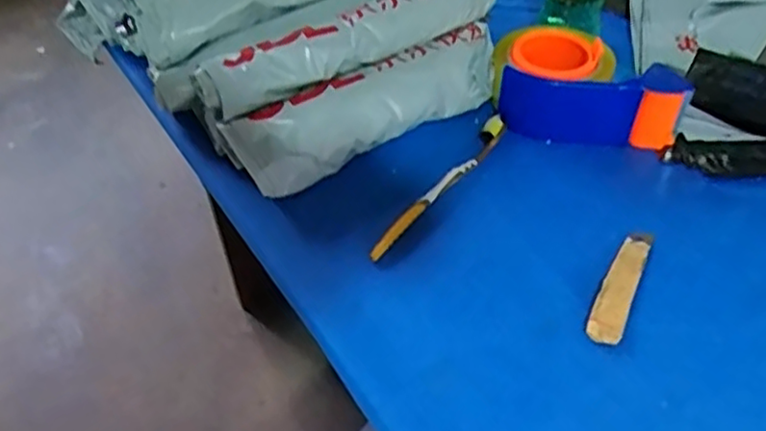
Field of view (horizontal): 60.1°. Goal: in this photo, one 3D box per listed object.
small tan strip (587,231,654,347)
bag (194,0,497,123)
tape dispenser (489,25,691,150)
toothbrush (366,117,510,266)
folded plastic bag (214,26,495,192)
[{"bbox_3d":[0.167,0.046,0.463,0.022,0.005,0.107,21,53,19],"label":"small tan strip"},{"bbox_3d":[-0.023,-0.150,0.553,0.268,0.037,0.048,-25,52,-22],"label":"bag"},{"bbox_3d":[0.173,-0.114,0.571,0.151,0.052,0.092,3,49,5],"label":"tape dispenser"},{"bbox_3d":[0.048,-0.025,0.523,0.016,0.010,0.176,29,56,25],"label":"toothbrush"},{"bbox_3d":[-0.005,-0.095,0.558,0.255,0.050,0.065,-31,55,-22],"label":"folded plastic bag"}]

